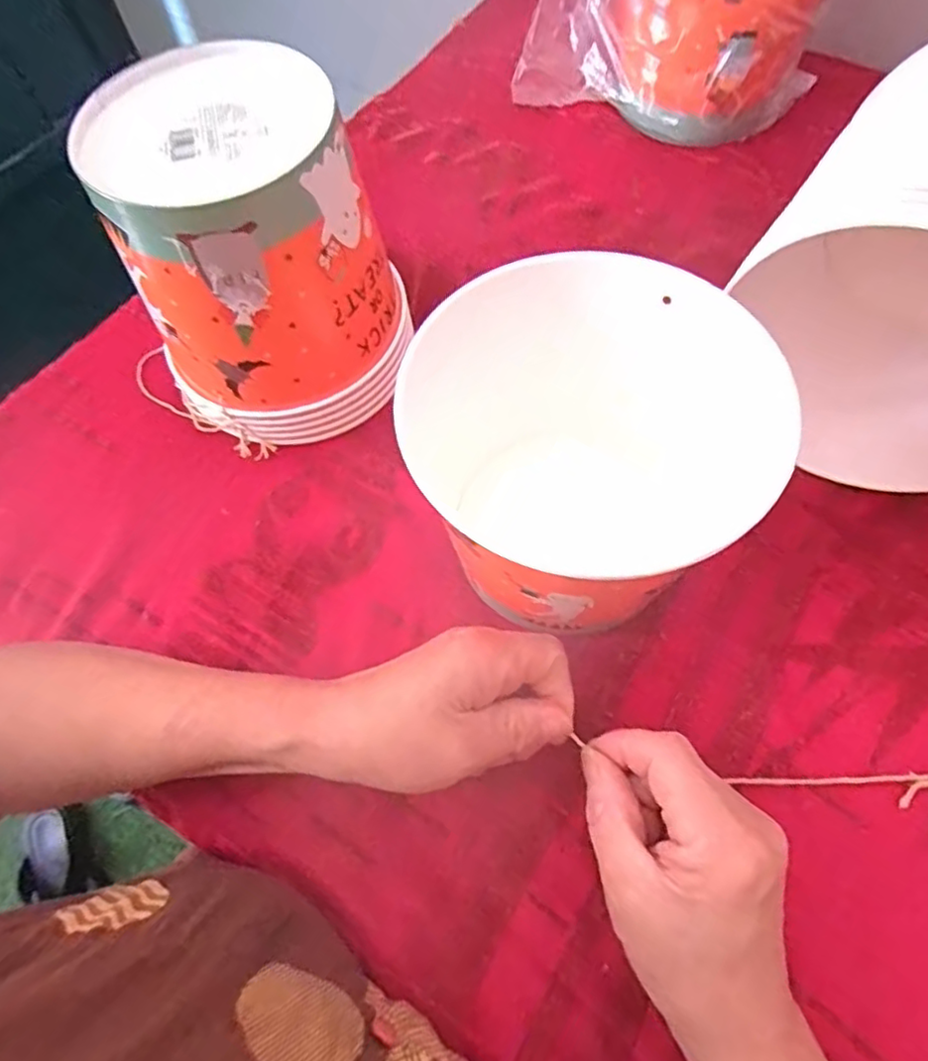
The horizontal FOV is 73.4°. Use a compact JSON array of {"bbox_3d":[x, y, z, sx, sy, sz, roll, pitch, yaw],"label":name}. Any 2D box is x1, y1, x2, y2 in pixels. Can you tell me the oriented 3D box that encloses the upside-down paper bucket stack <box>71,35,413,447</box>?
[{"bbox_3d":[-0.127,-0.159,0.378,0.149,0.163,0.148,-25,65,-8],"label":"upside-down paper bucket stack"}]

